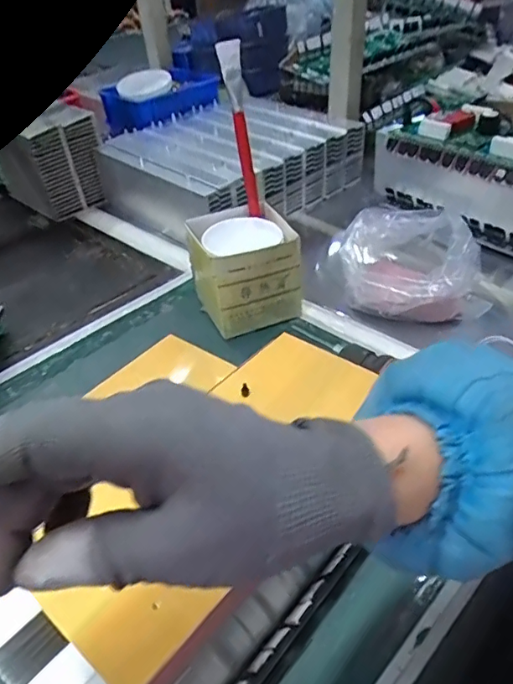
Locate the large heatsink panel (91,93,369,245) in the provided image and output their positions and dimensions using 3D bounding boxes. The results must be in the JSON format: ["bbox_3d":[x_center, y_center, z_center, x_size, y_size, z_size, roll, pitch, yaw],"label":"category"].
[{"bbox_3d":[-0.043,-0.306,0.929,0.349,0.108,0.303,-32,47,-30],"label":"large heatsink panel"}]

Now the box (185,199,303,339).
[{"bbox_3d":[-0.015,-0.085,0.657,0.114,0.111,0.118,-13,40,-11],"label":"box"}]

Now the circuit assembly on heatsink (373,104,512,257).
[{"bbox_3d":[0.322,-0.243,0.767,0.135,0.133,0.314,-24,44,-23],"label":"circuit assembly on heatsink"}]

